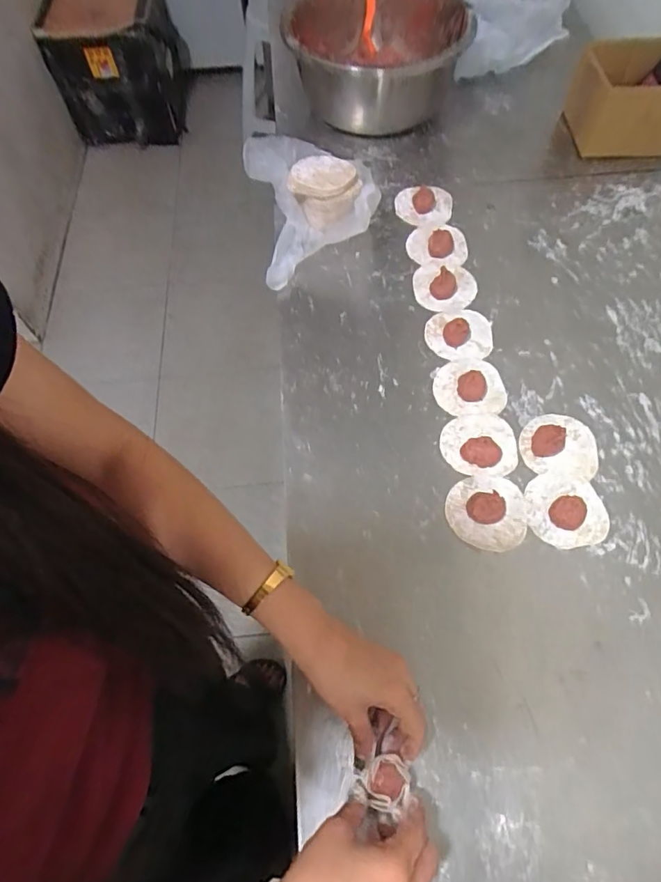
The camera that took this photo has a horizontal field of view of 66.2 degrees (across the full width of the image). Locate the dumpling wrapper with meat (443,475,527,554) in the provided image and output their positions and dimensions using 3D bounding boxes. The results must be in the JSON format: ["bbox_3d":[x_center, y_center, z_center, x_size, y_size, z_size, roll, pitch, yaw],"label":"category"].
[{"bbox_3d":[0.162,0.070,0.519,0.080,0.025,0.076,3,64,4],"label":"dumpling wrapper with meat"}]

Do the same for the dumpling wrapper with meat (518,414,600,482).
[{"bbox_3d":[0.253,0.000,0.556,0.082,0.022,0.074,9,64,7],"label":"dumpling wrapper with meat"}]

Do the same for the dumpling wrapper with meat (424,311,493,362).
[{"bbox_3d":[0.163,-0.136,0.628,0.084,0.027,0.077,1,63,3],"label":"dumpling wrapper with meat"}]

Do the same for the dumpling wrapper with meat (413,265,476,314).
[{"bbox_3d":[0.151,-0.205,0.669,0.081,0.020,0.076,8,64,6],"label":"dumpling wrapper with meat"}]

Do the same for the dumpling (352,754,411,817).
[{"bbox_3d":[0.043,0.274,0.409,0.041,0.037,0.040,14,65,9],"label":"dumpling"}]

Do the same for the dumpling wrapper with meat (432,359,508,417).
[{"bbox_3d":[0.165,-0.065,0.596,0.081,0.017,0.070,-6,63,0],"label":"dumpling wrapper with meat"}]

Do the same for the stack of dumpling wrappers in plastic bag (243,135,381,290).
[{"bbox_3d":[-0.030,-0.350,0.709,0.158,0.082,0.255,-11,63,-3],"label":"stack of dumpling wrappers in plastic bag"}]

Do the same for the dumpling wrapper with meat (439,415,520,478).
[{"bbox_3d":[0.166,0.002,0.560,0.083,0.020,0.074,-7,63,-1],"label":"dumpling wrapper with meat"}]

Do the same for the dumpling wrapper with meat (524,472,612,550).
[{"bbox_3d":[0.246,0.068,0.521,0.081,0.020,0.079,3,64,4],"label":"dumpling wrapper with meat"}]

